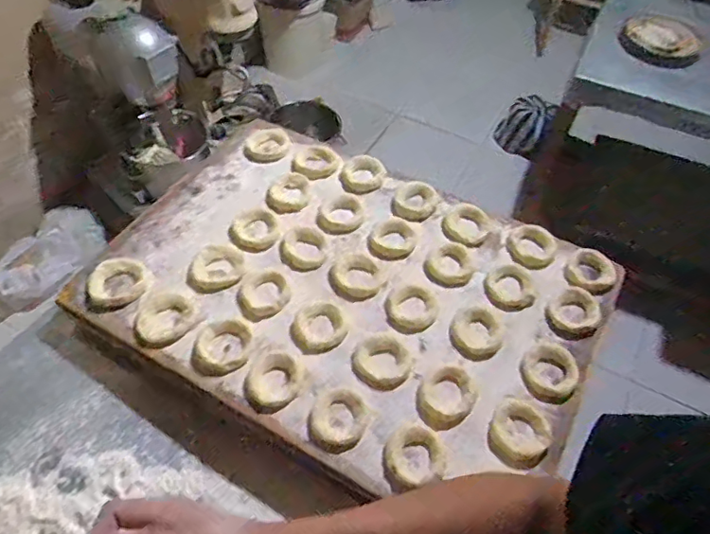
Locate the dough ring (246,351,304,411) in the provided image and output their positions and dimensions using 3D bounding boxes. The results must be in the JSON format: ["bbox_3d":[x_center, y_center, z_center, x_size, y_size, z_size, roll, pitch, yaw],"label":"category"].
[{"bbox_3d":[-0.087,0.120,0.599,0.057,0.017,0.064,13,53,7],"label":"dough ring"}]

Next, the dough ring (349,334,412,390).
[{"bbox_3d":[0.031,0.107,0.620,0.065,0.008,0.063,2,52,-2],"label":"dough ring"}]

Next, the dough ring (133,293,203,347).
[{"bbox_3d":[-0.226,0.060,0.651,0.070,0.017,0.076,2,52,-2],"label":"dough ring"}]

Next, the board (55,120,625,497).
[{"bbox_3d":[-0.008,0.016,0.701,0.595,0.026,0.409,26,55,16],"label":"board"}]

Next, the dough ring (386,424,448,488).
[{"bbox_3d":[0.062,0.188,0.556,0.060,0.010,0.062,2,52,-2],"label":"dough ring"}]

